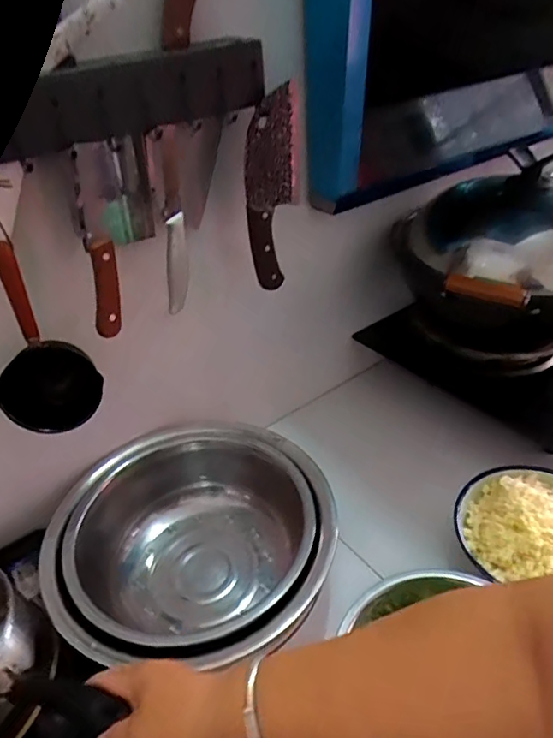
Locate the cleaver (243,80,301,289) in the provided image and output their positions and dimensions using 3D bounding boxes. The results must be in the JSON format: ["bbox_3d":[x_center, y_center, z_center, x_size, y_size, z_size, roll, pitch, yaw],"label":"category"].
[{"bbox_3d":[-0.008,-0.210,0.633,0.020,0.224,0.087,27,21,38],"label":"cleaver"}]

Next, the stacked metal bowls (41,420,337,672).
[{"bbox_3d":[-0.092,0.225,0.651,0.315,0.159,0.283,-4,36,3],"label":"stacked metal bowls"}]

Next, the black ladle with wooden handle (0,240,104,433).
[{"bbox_3d":[-0.237,-0.022,0.523,0.093,0.184,0.037,-25,39,-24],"label":"black ladle with wooden handle"}]

